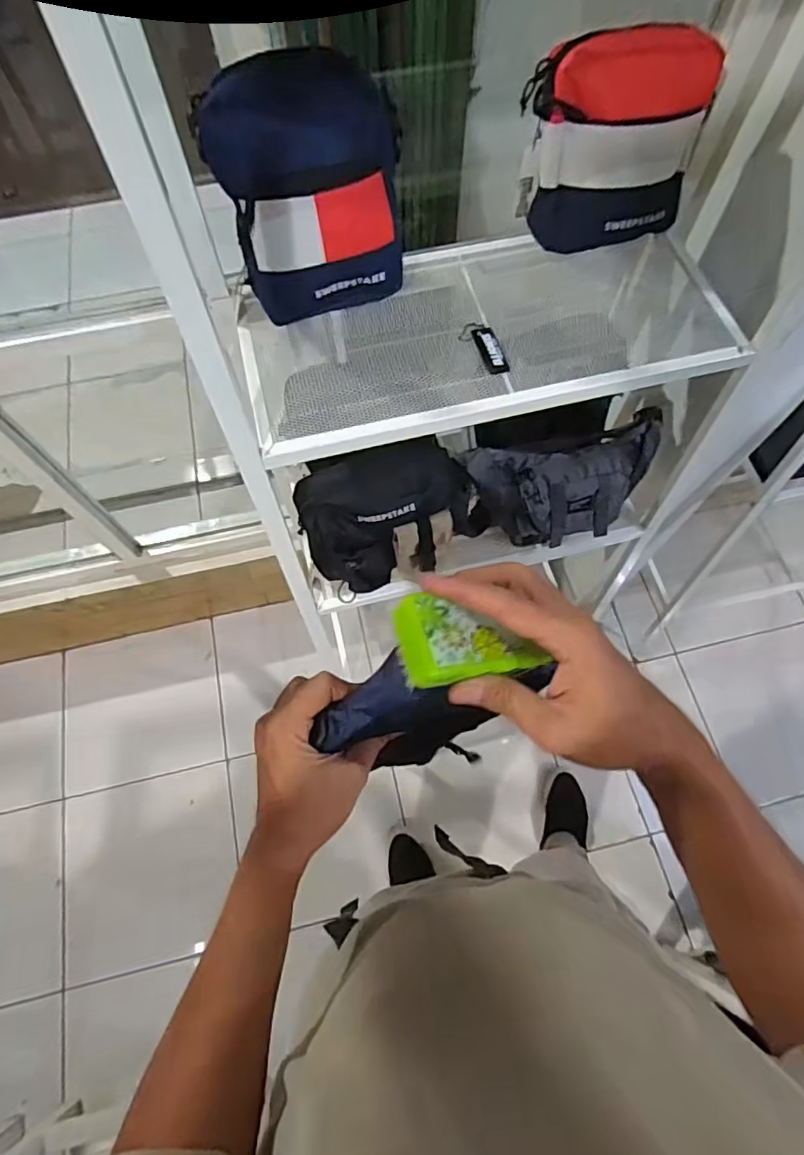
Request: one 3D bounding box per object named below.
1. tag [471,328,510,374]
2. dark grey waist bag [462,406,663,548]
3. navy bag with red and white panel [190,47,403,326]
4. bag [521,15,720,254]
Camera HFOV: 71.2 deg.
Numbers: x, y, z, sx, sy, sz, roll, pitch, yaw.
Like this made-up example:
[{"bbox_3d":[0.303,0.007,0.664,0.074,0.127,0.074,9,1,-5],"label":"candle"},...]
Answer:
[{"bbox_3d":[0.096,-0.247,0.609,0.024,0.012,0.060,-15,69,-6],"label":"tag"},{"bbox_3d":[0.254,-0.141,0.843,0.295,0.105,0.140,-16,69,-6],"label":"dark grey waist bag"},{"bbox_3d":[-0.092,-0.377,0.556,0.177,0.167,0.129,-13,68,-5],"label":"navy bag with red and white panel"},{"bbox_3d":[0.230,-0.463,0.596,0.180,0.166,0.105,-16,69,-6],"label":"bag"}]

